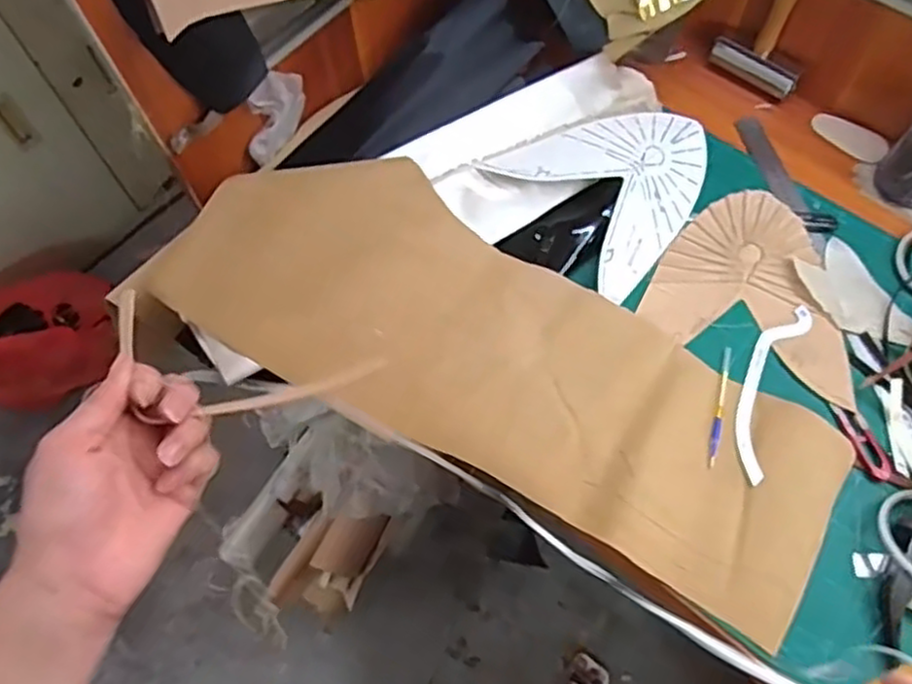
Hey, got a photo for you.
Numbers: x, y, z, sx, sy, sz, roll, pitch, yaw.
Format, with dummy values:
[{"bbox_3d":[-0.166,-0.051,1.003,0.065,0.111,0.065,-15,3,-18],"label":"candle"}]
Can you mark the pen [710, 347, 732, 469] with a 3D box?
[{"bbox_3d":[0.254,0.060,0.691,0.009,0.004,0.124,14,67,9],"label":"pen"}]

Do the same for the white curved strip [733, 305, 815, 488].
[{"bbox_3d":[0.301,0.043,0.697,0.042,0.007,0.191,22,68,12],"label":"white curved strip"}]

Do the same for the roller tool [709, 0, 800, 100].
[{"bbox_3d":[0.350,-0.351,0.795,0.104,0.152,0.029,40,73,18],"label":"roller tool"}]

